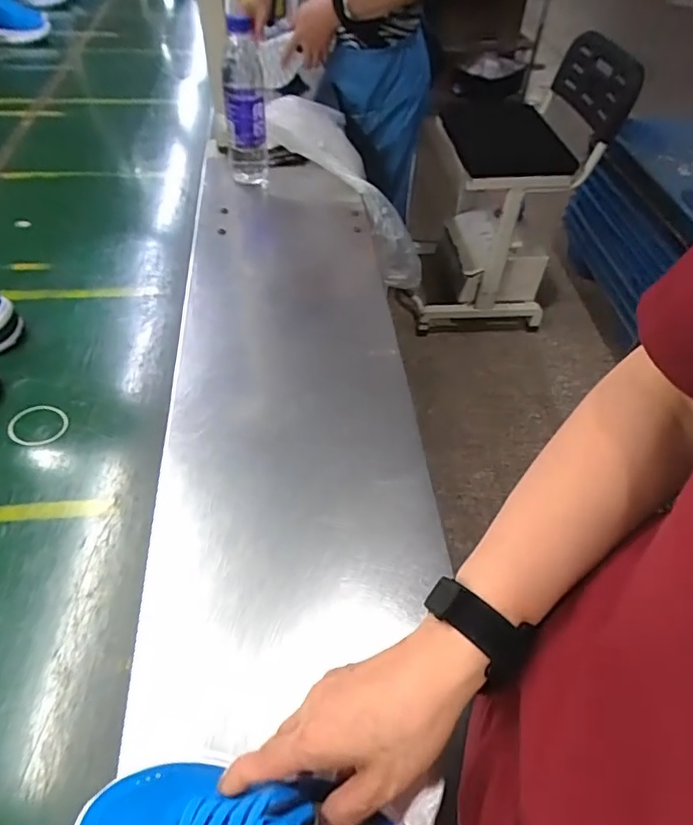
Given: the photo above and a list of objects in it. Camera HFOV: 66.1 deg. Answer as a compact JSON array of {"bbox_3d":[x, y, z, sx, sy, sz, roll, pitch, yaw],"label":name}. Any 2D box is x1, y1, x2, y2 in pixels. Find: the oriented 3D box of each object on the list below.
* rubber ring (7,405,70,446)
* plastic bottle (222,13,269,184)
[{"bbox_3d":[-0.338,0.013,0.584,0.066,0.004,0.056,25,53,17],"label":"rubber ring"},{"bbox_3d":[-0.157,-0.464,0.814,0.066,0.209,0.073,-4,50,-6],"label":"plastic bottle"}]

